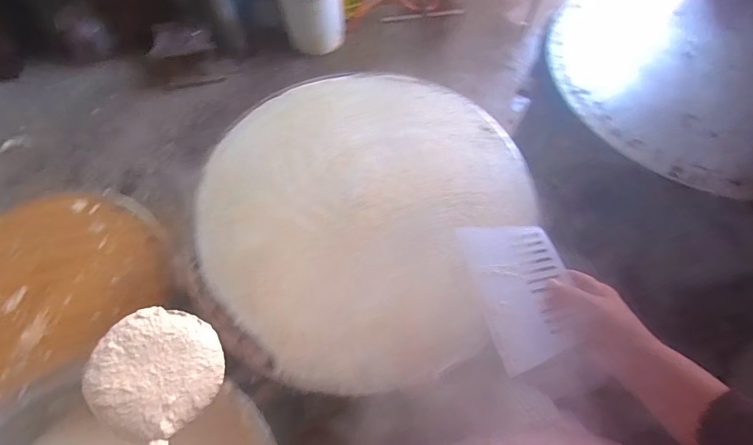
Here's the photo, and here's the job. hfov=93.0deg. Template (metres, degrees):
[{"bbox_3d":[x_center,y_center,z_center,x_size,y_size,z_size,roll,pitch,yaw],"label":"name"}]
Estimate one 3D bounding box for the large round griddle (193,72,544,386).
[{"bbox_3d":[-0.030,-0.048,0.634,0.547,0.048,0.577,0,65,1],"label":"large round griddle"}]

